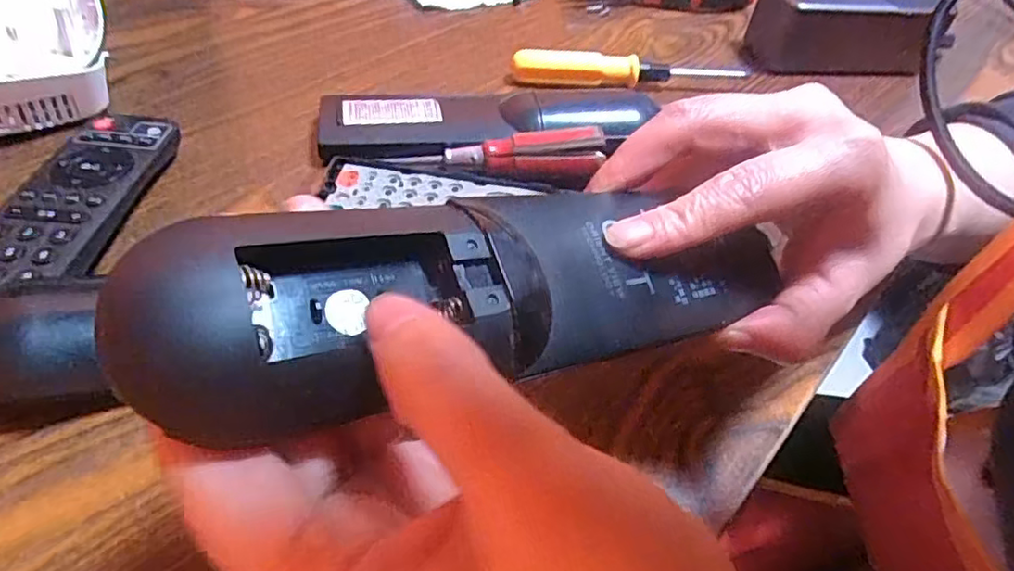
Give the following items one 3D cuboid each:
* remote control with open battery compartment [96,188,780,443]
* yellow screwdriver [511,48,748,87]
[{"bbox_3d":[0.007,-0.002,0.161,0.184,0.021,0.046,-5,45,-34],"label":"remote control with open battery compartment"},{"bbox_3d":[0.080,-0.144,0.421,0.154,0.022,0.017,-1,47,-8],"label":"yellow screwdriver"}]

